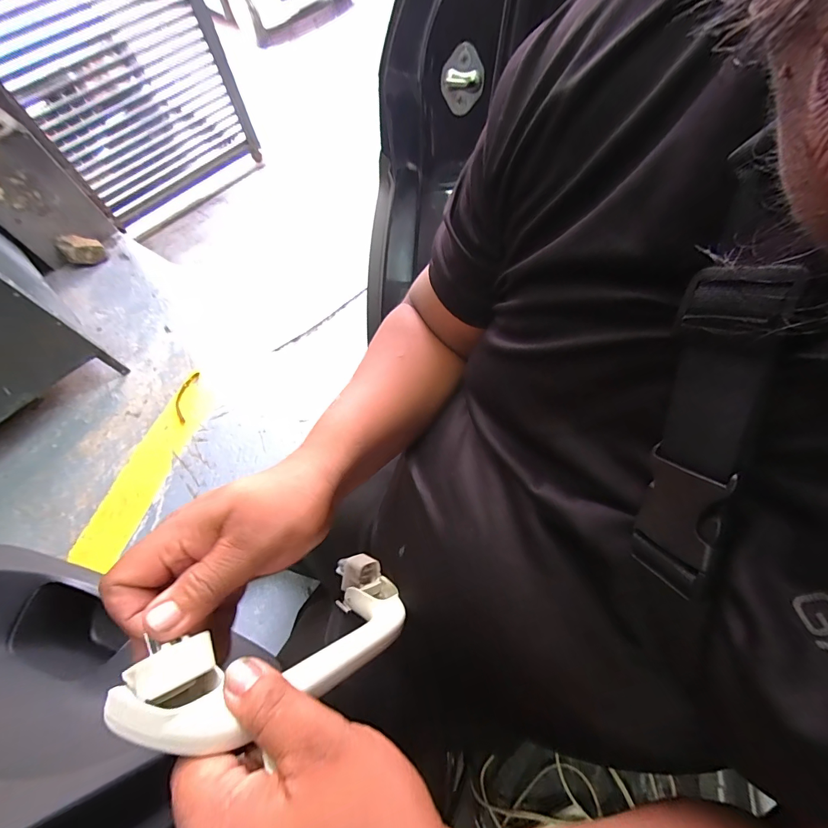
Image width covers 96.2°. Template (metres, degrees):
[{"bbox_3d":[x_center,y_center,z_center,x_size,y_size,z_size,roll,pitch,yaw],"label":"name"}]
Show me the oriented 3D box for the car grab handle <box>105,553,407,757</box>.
[{"bbox_3d":[-0.070,0.144,0.247,0.043,0.202,0.069,-41,66,20],"label":"car grab handle"}]

